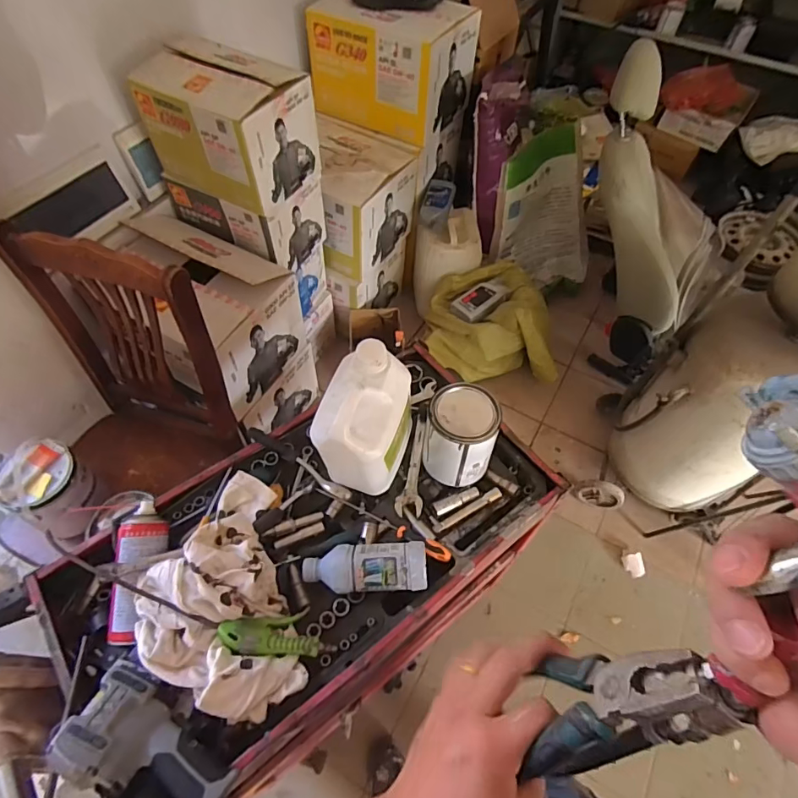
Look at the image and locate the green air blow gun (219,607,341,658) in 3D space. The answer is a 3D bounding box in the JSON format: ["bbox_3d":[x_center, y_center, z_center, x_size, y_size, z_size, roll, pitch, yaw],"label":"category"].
[{"bbox_3d":[-0.159,0.307,0.637,0.146,0.033,0.060,17,55,-20],"label":"green air blow gun"}]

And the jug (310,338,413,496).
[{"bbox_3d":[-0.051,0.039,0.692,0.107,0.214,0.136,19,58,9],"label":"jug"}]

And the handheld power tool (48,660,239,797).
[{"bbox_3d":[-0.288,0.410,0.528,0.206,0.072,0.129,36,63,19],"label":"handheld power tool"}]

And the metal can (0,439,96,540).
[{"bbox_3d":[-0.739,0.197,1.038,0.174,0.156,0.147,33,62,18],"label":"metal can"}]

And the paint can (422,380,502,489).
[{"bbox_3d":[0.096,0.060,0.753,0.100,0.142,0.107,1,57,-2],"label":"paint can"}]

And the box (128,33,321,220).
[{"bbox_3d":[-0.424,-0.691,1.221,0.355,0.266,0.248,28,60,15],"label":"box"}]

